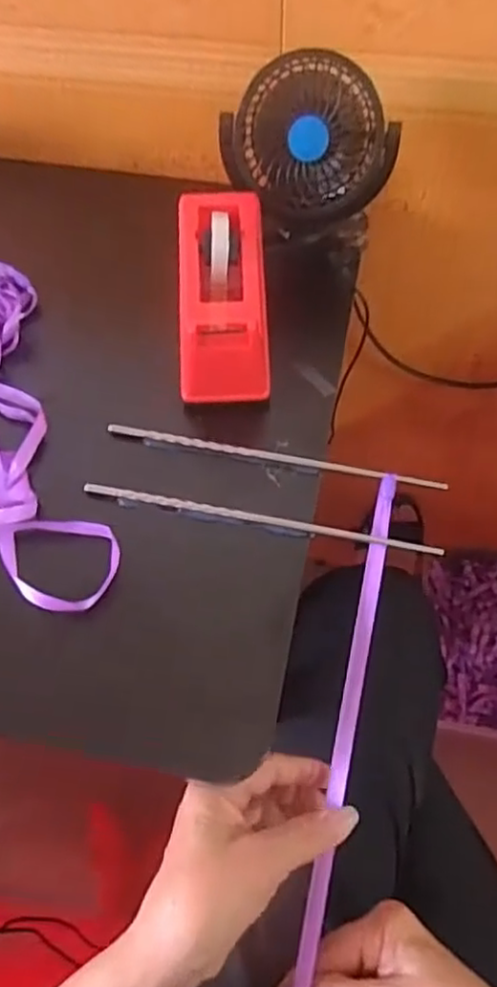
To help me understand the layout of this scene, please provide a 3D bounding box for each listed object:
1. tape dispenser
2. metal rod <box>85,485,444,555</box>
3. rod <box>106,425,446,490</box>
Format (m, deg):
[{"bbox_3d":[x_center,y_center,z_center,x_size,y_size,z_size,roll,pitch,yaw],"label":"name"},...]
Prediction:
[{"bbox_3d":[-0.017,-0.139,0.473,0.061,0.072,0.160,-2,57,0],"label":"tape dispenser"},{"bbox_3d":[0.007,0.015,0.413,0.222,0.007,0.008,9,58,7],"label":"metal rod"},{"bbox_3d":[0.017,-0.025,0.439,0.223,0.007,0.009,10,58,8],"label":"rod"}]

